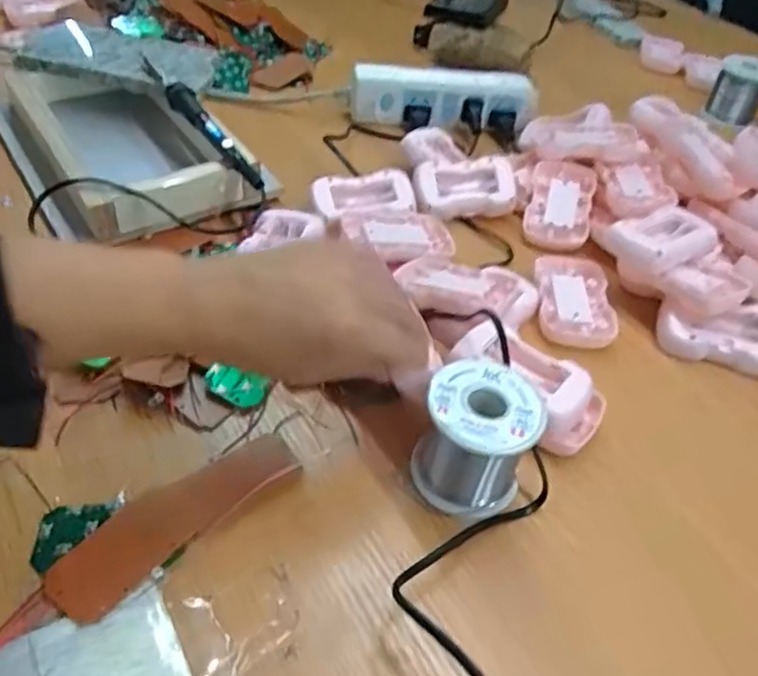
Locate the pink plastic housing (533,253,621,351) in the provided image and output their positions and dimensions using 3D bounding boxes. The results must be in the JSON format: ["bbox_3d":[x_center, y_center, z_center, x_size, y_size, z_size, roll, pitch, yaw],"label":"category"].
[{"bbox_3d":[0.148,-0.032,0.508,0.056,0.011,0.097,9,44,2],"label":"pink plastic housing"}]

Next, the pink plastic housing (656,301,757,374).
[{"bbox_3d":[0.247,-0.002,0.487,0.088,0.022,0.048,10,65,8],"label":"pink plastic housing"}]

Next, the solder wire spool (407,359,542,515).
[{"bbox_3d":[0.053,0.056,0.373,0.059,0.067,0.060,4,44,-4],"label":"solder wire spool"}]

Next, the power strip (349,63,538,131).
[{"bbox_3d":[0.066,-0.244,0.690,0.187,0.057,0.029,3,44,-5],"label":"power strip"}]

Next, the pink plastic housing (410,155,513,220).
[{"bbox_3d":[0.074,-0.129,0.580,0.087,0.015,0.050,-6,82,-10],"label":"pink plastic housing"}]

